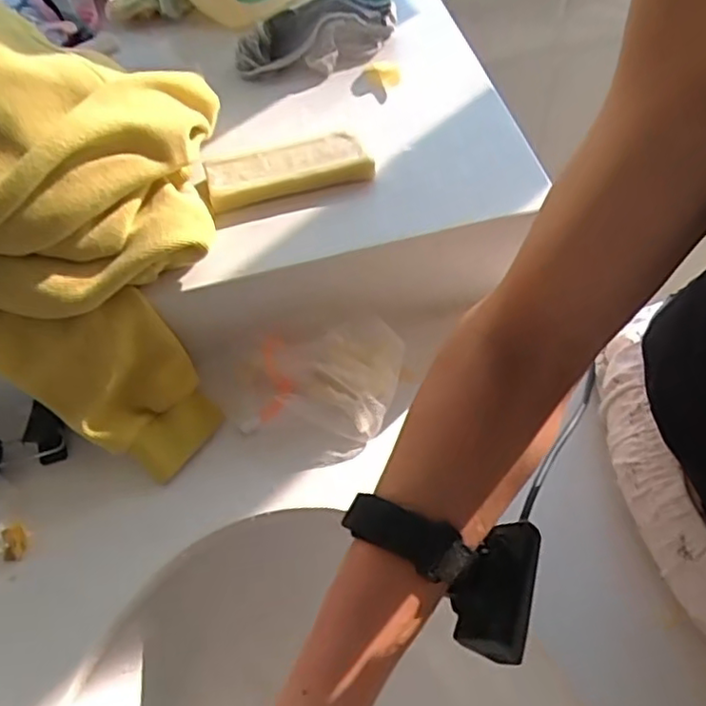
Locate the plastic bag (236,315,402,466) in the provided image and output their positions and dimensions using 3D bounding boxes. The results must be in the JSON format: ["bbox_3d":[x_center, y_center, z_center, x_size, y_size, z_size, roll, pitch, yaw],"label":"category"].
[{"bbox_3d":[-0.024,0.028,0.503,0.133,0.037,0.103,-12,56,-3],"label":"plastic bag"}]

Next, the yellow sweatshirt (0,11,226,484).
[{"bbox_3d":[-0.250,-0.123,0.501,0.357,0.239,0.261,18,60,16],"label":"yellow sweatshirt"}]

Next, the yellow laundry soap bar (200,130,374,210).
[{"bbox_3d":[-0.052,-0.146,0.517,0.127,0.020,0.051,-13,56,-4],"label":"yellow laundry soap bar"}]

